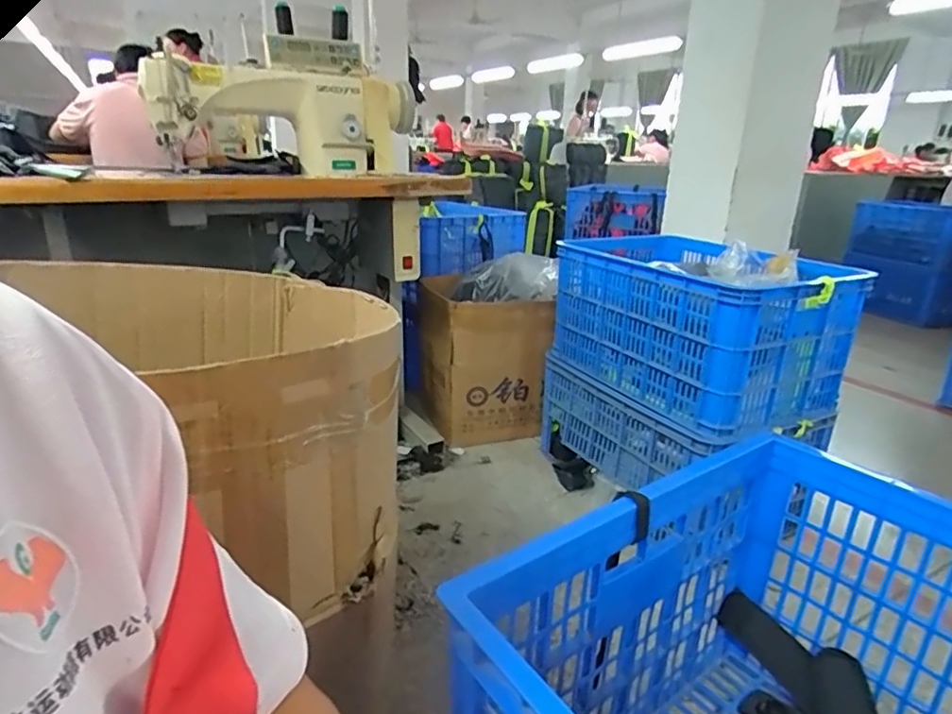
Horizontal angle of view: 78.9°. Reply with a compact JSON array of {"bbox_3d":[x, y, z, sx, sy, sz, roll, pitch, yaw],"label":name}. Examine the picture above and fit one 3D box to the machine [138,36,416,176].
[{"bbox_3d":[-0.427,-0.579,1.318,0.560,0.281,0.184,-7,21,-24],"label":"machine"}]

